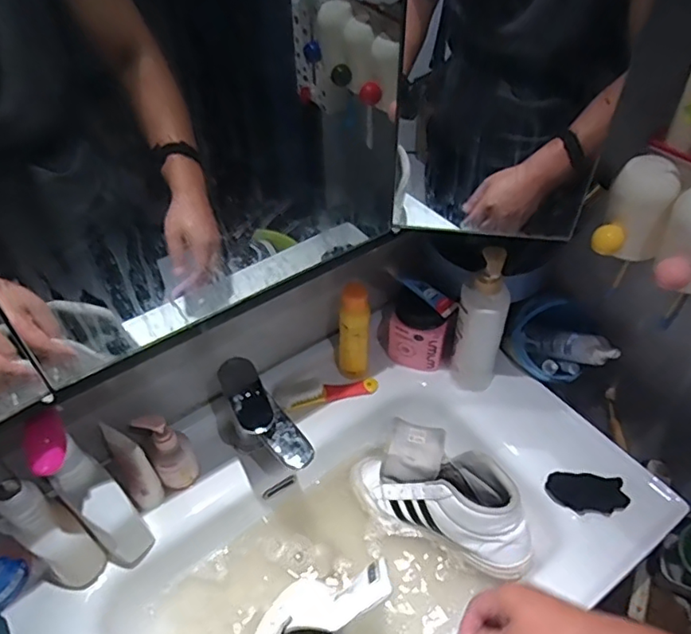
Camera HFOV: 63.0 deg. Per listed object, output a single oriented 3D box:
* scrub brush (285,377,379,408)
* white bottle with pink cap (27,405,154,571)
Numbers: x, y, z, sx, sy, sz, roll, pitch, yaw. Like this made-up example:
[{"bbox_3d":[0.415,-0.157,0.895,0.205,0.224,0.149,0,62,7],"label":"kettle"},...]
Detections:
[{"bbox_3d":[-0.020,0.112,0.853,0.141,0.034,0.031,-12,48,-10],"label":"scrub brush"},{"bbox_3d":[-0.280,0.197,0.625,0.059,0.267,0.072,-32,54,-26],"label":"white bottle with pink cap"}]

